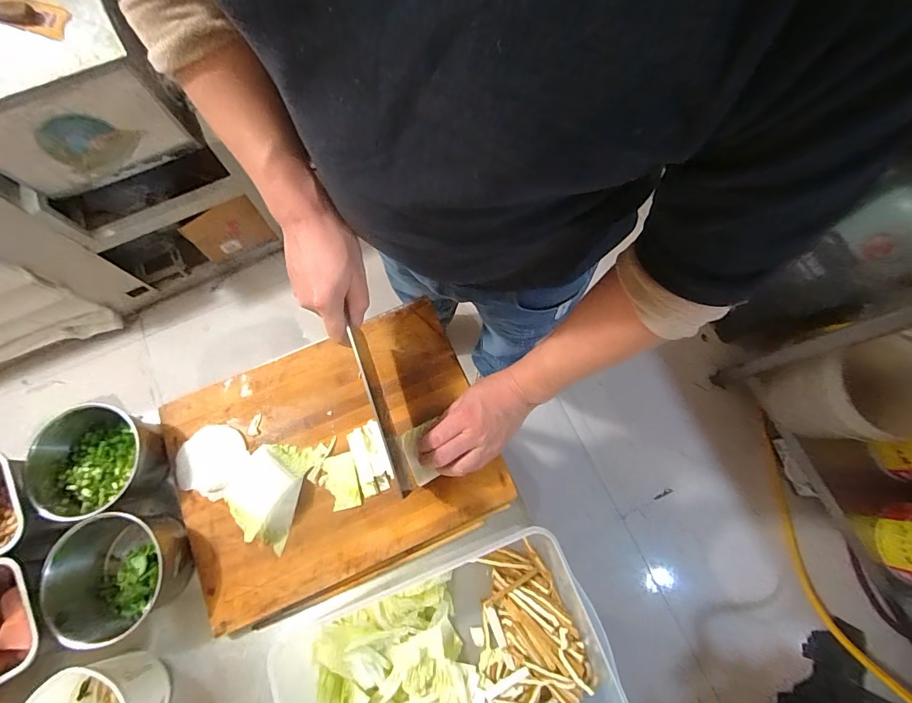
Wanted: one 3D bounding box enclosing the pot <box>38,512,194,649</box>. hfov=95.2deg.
[{"bbox_3d":[-0.407,0.269,0.492,0.151,0.084,0.128,-36,77,-9],"label":"pot"}]

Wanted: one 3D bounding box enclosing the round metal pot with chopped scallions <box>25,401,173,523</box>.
[{"bbox_3d":[-0.443,0.133,0.524,0.131,0.075,0.138,-4,74,-1],"label":"round metal pot with chopped scallions"}]

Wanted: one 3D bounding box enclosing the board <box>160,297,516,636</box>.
[{"bbox_3d":[-0.163,0.133,0.547,0.396,0.016,0.301,-22,75,-6],"label":"board"}]

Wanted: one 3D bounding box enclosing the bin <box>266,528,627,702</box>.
[{"bbox_3d":[-0.003,0.362,0.449,0.342,0.110,0.240,-19,75,-5],"label":"bin"}]

